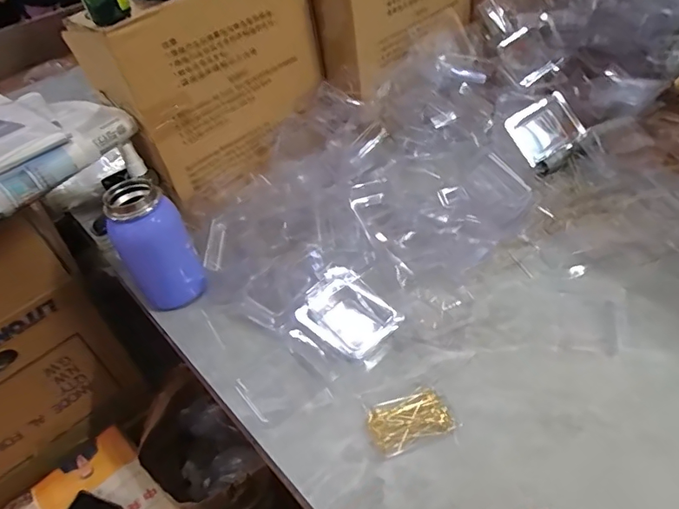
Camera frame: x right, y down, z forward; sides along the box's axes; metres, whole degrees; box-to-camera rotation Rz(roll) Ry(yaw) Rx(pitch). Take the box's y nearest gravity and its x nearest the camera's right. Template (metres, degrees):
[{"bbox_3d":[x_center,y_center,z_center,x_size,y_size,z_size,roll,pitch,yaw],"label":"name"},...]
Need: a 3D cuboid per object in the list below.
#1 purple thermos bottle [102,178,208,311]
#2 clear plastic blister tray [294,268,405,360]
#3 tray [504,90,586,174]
[{"bbox_3d":[-0.206,-0.013,0.543,0.074,0.135,0.072,-24,45,-17],"label":"purple thermos bottle"},{"bbox_3d":[0.008,0.059,0.509,0.075,0.021,0.093,-34,49,-25],"label":"clear plastic blister tray"},{"bbox_3d":[0.282,-0.166,0.659,0.082,0.084,0.026,-34,-1,7],"label":"tray"}]

